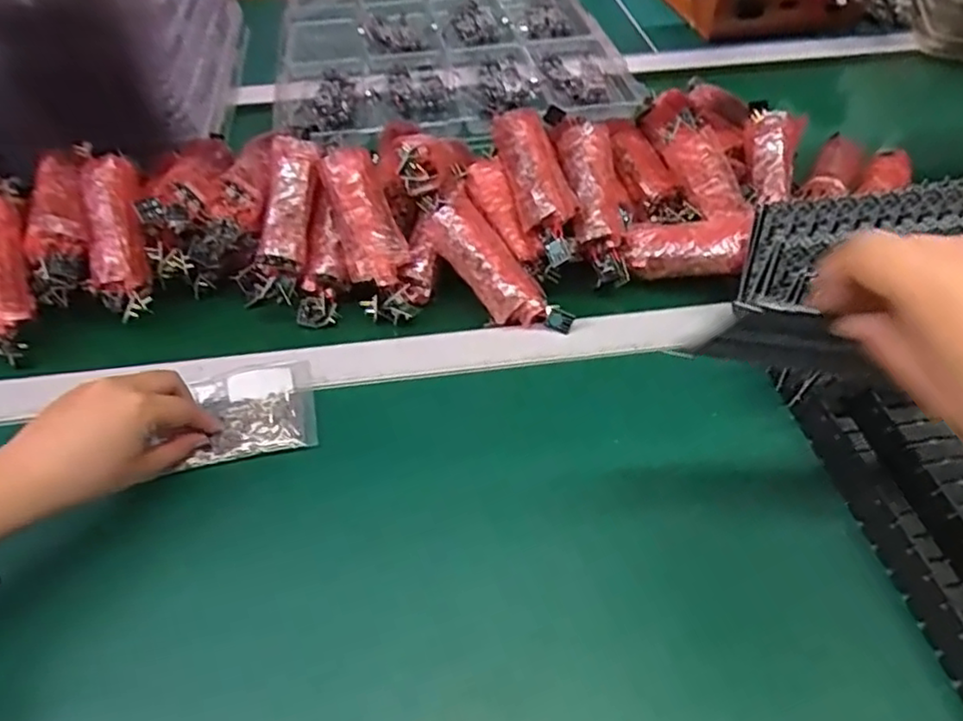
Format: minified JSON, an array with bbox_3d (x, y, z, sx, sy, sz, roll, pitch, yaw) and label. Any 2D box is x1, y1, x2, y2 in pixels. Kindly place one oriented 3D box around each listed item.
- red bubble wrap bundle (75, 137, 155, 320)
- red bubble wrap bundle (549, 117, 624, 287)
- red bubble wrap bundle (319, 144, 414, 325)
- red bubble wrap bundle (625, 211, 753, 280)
[{"bbox_3d":[-0.272,-0.097,0.499,0.042,0.031,0.123,-10,89,-6],"label":"red bubble wrap bundle"},{"bbox_3d":[0.092,-0.136,0.547,0.048,0.041,0.146,-8,75,-5],"label":"red bubble wrap bundle"},{"bbox_3d":[-0.086,-0.094,0.513,0.044,0.131,0.034,-19,11,-15],"label":"red bubble wrap bundle"},{"bbox_3d":[0.165,-0.091,0.529,0.092,0.035,0.038,-1,43,31],"label":"red bubble wrap bundle"}]

